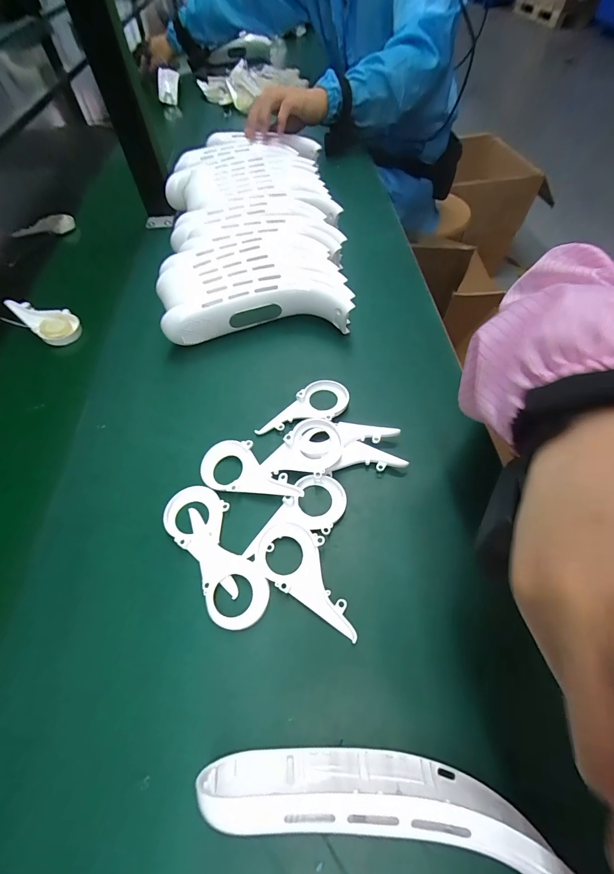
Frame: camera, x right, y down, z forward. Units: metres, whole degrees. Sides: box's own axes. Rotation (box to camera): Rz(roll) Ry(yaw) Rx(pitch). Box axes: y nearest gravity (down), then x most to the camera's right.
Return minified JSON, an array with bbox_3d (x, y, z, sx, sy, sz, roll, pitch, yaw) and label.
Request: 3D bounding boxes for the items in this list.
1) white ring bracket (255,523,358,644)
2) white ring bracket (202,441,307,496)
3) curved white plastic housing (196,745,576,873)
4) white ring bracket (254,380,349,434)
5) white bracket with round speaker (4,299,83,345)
[{"bbox_3d":[0.004,0.097,0.256,0.089,0.008,0.046,26,61,18],"label":"white ring bracket"},{"bbox_3d":[-0.046,0.028,0.302,0.091,0.013,0.044,9,57,8],"label":"white ring bracket"},{"bbox_3d":[0.045,0.191,0.176,0.193,0.053,0.049,14,58,11],"label":"curved white plastic housing"},{"bbox_3d":[0.000,-0.023,0.338,0.093,0.008,0.046,-38,63,-21],"label":"white ring bracket"},{"bbox_3d":[-0.328,-0.146,0.433,0.089,0.019,0.048,24,61,2],"label":"white bracket with round speaker"}]

